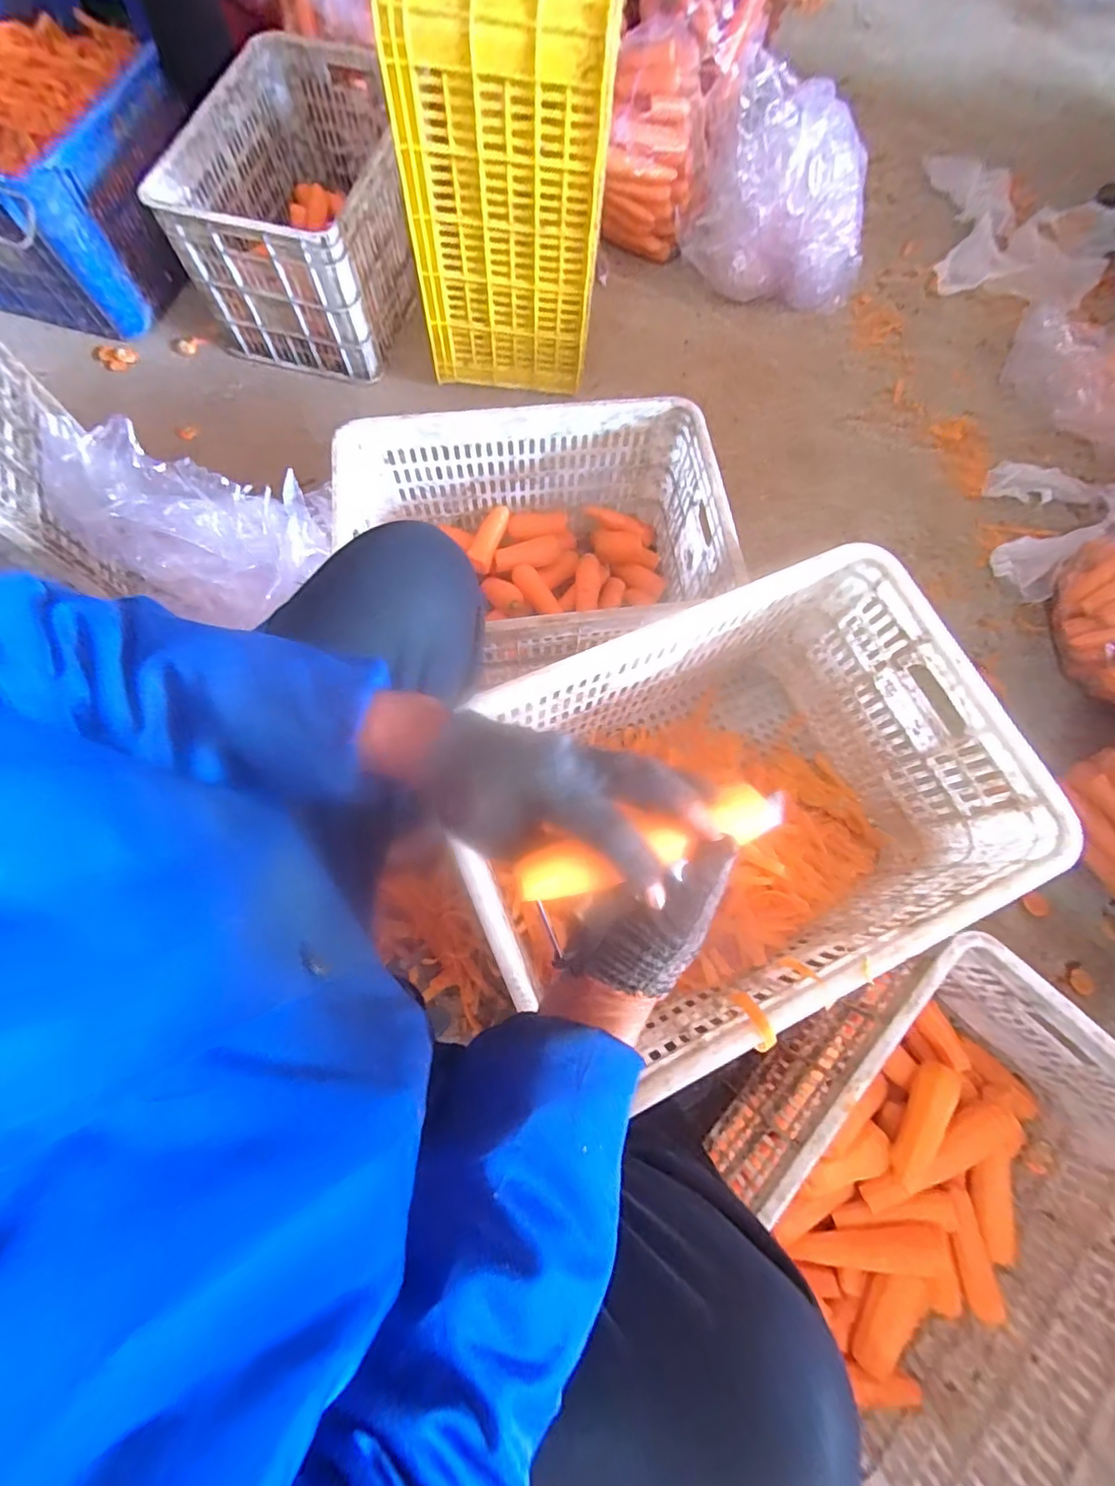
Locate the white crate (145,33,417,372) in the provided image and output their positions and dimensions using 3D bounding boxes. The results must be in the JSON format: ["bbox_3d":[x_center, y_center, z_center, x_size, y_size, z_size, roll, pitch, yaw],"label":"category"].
[{"bbox_3d":[-0.470,-1.041,1.067,0.364,0.251,0.499,17,74,4],"label":"white crate"}]

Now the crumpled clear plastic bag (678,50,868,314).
[{"bbox_3d":[0.442,-1.063,1.079,0.375,0.303,0.153,26,75,7],"label":"crumpled clear plastic bag"}]

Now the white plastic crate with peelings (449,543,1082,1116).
[{"bbox_3d":[0.234,0.076,0.723,0.533,0.323,0.419,-25,75,-8],"label":"white plastic crate with peelings"}]

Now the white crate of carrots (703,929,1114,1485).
[{"bbox_3d":[0.391,0.515,0.598,0.357,0.228,0.511,42,77,11],"label":"white crate of carrots"}]

